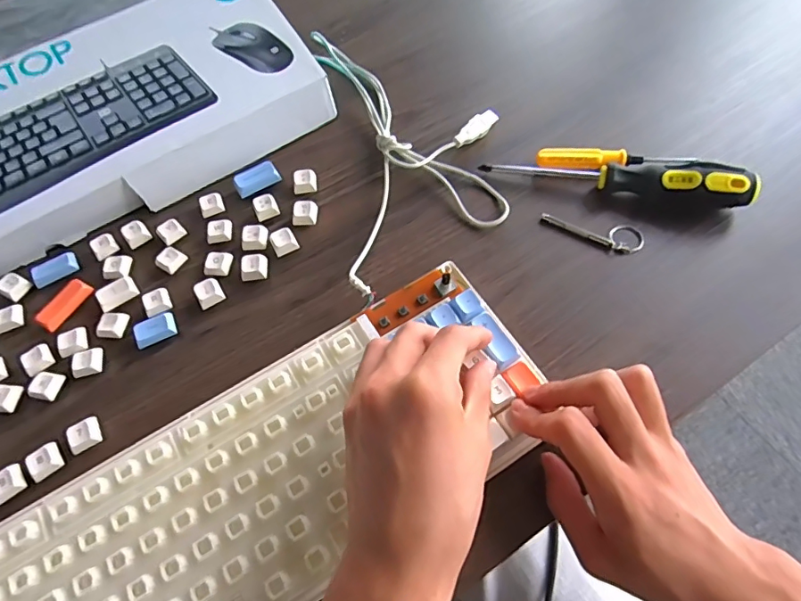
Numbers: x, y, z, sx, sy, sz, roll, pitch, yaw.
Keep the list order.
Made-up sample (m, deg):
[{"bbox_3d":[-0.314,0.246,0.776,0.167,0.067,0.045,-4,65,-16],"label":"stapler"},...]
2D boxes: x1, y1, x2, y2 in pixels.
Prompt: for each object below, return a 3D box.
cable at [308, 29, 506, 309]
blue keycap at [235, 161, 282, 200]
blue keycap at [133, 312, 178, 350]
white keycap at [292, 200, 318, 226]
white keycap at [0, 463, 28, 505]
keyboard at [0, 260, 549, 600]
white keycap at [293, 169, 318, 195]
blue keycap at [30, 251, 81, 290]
[{"bbox_3d":[0.013,-0.138,0.426,0.142,0.034,0.305,-11,59,-2],"label":"cable"},{"bbox_3d":[-0.119,-0.101,0.417,0.037,0.009,0.022,-34,62,-16],"label":"blue keycap"},{"bbox_3d":[-0.174,0.021,0.359,0.027,0.011,0.019,-20,60,-8],"label":"blue keycap"},{"bbox_3d":[-0.076,-0.070,0.397,0.018,0.011,0.019,1,59,5],"label":"white keycap"},{"bbox_3d":[-0.241,0.111,0.308,0.017,0.009,0.017,-32,62,-14],"label":"white keycap"},{"bbox_3d":[-0.093,0.116,0.285,0.384,0.025,0.138,-35,63,-14],"label":"keyboard"},{"bbox_3d":[-0.078,-0.098,0.414,0.018,0.011,0.019,-3,59,2],"label":"white keycap"},{"bbox_3d":[-0.267,-0.024,0.388,0.032,0.010,0.017,-27,61,-12],"label":"blue keycap"}]

